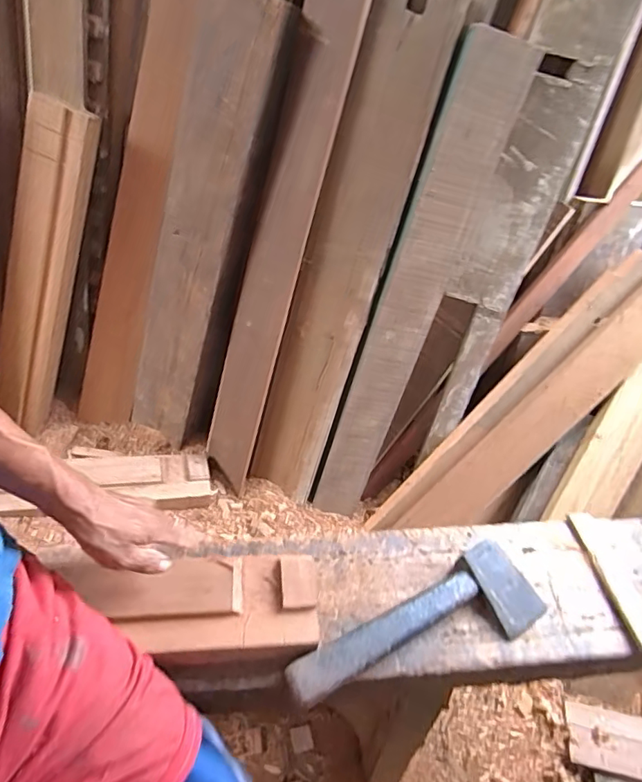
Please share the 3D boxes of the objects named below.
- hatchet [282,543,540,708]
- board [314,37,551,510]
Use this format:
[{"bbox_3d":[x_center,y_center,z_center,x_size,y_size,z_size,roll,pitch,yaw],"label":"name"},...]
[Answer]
[{"bbox_3d":[0.124,0.285,0.608,0.325,0.042,0.101,-22,53,-25],"label":"hatchet"},{"bbox_3d":[0.142,-0.121,0.963,0.135,0.904,0.023,6,31,-22],"label":"board"}]

